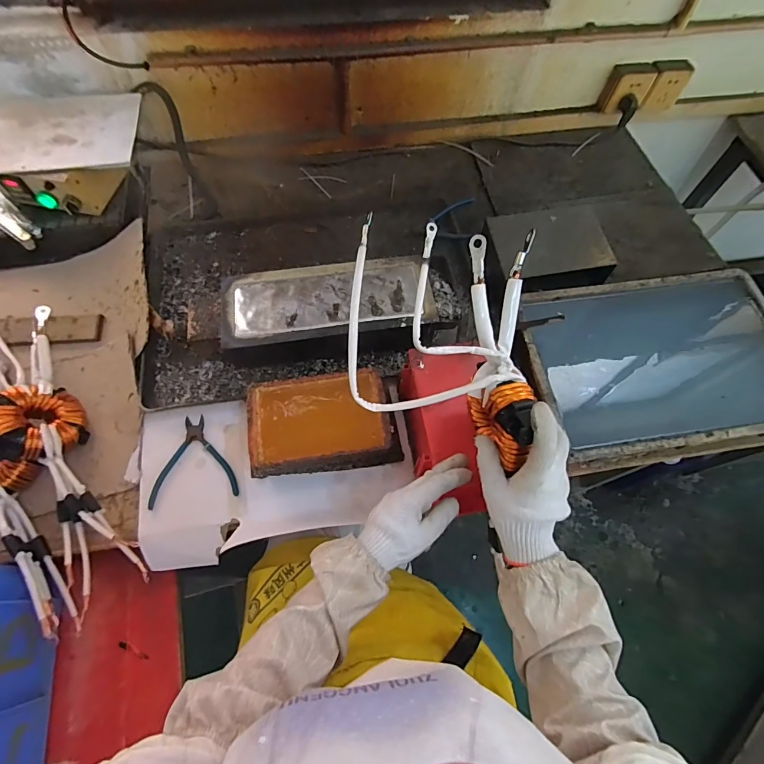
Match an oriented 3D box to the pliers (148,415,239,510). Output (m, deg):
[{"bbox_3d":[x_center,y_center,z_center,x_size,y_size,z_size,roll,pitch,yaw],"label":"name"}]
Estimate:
[{"bbox_3d":[-0.289,0.117,0.633,0.126,0.011,0.130,-9,64,-5],"label":"pliers"}]

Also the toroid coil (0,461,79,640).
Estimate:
[{"bbox_3d":[-0.521,0.210,0.600,0.327,0.089,0.106,42,71,18],"label":"toroid coil"}]

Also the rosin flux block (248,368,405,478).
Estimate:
[{"bbox_3d":[-0.086,0.063,0.630,0.214,0.065,0.135,-8,64,-4],"label":"rosin flux block"}]

